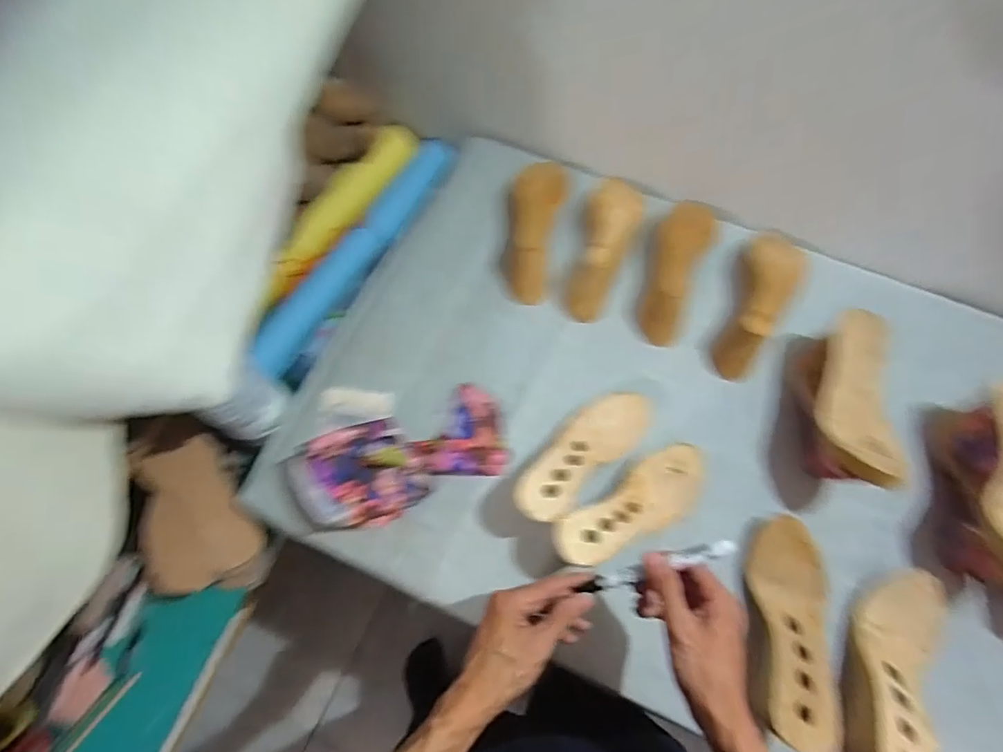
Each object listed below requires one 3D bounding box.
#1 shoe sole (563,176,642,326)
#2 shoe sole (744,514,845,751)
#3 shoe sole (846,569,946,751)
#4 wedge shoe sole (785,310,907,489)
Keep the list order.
[{"bbox_3d":[0.147,-0.186,0.778,0.075,0.027,0.212,17,87,7],"label":"shoe sole"},{"bbox_3d":[0.322,0.268,0.579,0.087,0.084,0.233,13,68,6],"label":"shoe sole"},{"bbox_3d":[0.423,0.315,0.569,0.083,0.052,0.239,33,51,13],"label":"shoe sole"},{"bbox_3d":[0.418,0.031,0.661,0.082,0.134,0.231,8,68,3],"label":"wedge shoe sole"}]

